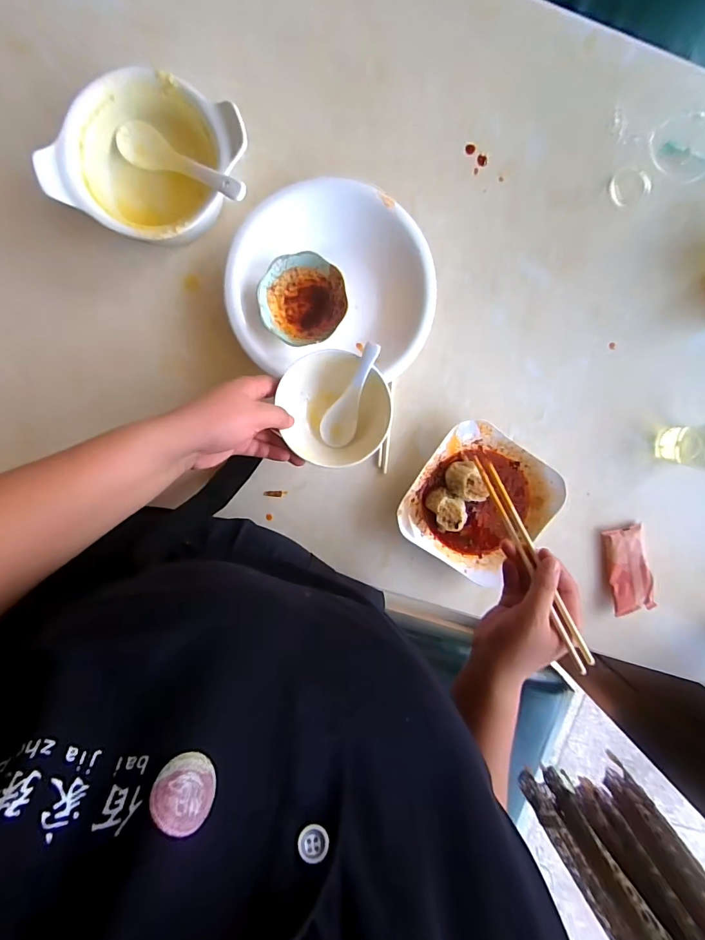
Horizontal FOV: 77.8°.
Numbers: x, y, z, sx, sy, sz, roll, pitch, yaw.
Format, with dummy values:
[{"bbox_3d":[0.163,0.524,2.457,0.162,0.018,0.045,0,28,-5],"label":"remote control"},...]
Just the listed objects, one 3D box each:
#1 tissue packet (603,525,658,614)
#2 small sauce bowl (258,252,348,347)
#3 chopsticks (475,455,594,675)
[{"bbox_3d":[0.357,0.131,0.563,0.047,0.020,0.112,-13,97,0],"label":"tissue packet"},{"bbox_3d":[-0.054,-0.184,0.483,0.090,0.040,0.091,0,97,-2],"label":"small sauce bowl"},{"bbox_3d":[0.168,0.078,0.419,0.015,0.017,0.213,-19,63,1],"label":"chopsticks"}]

